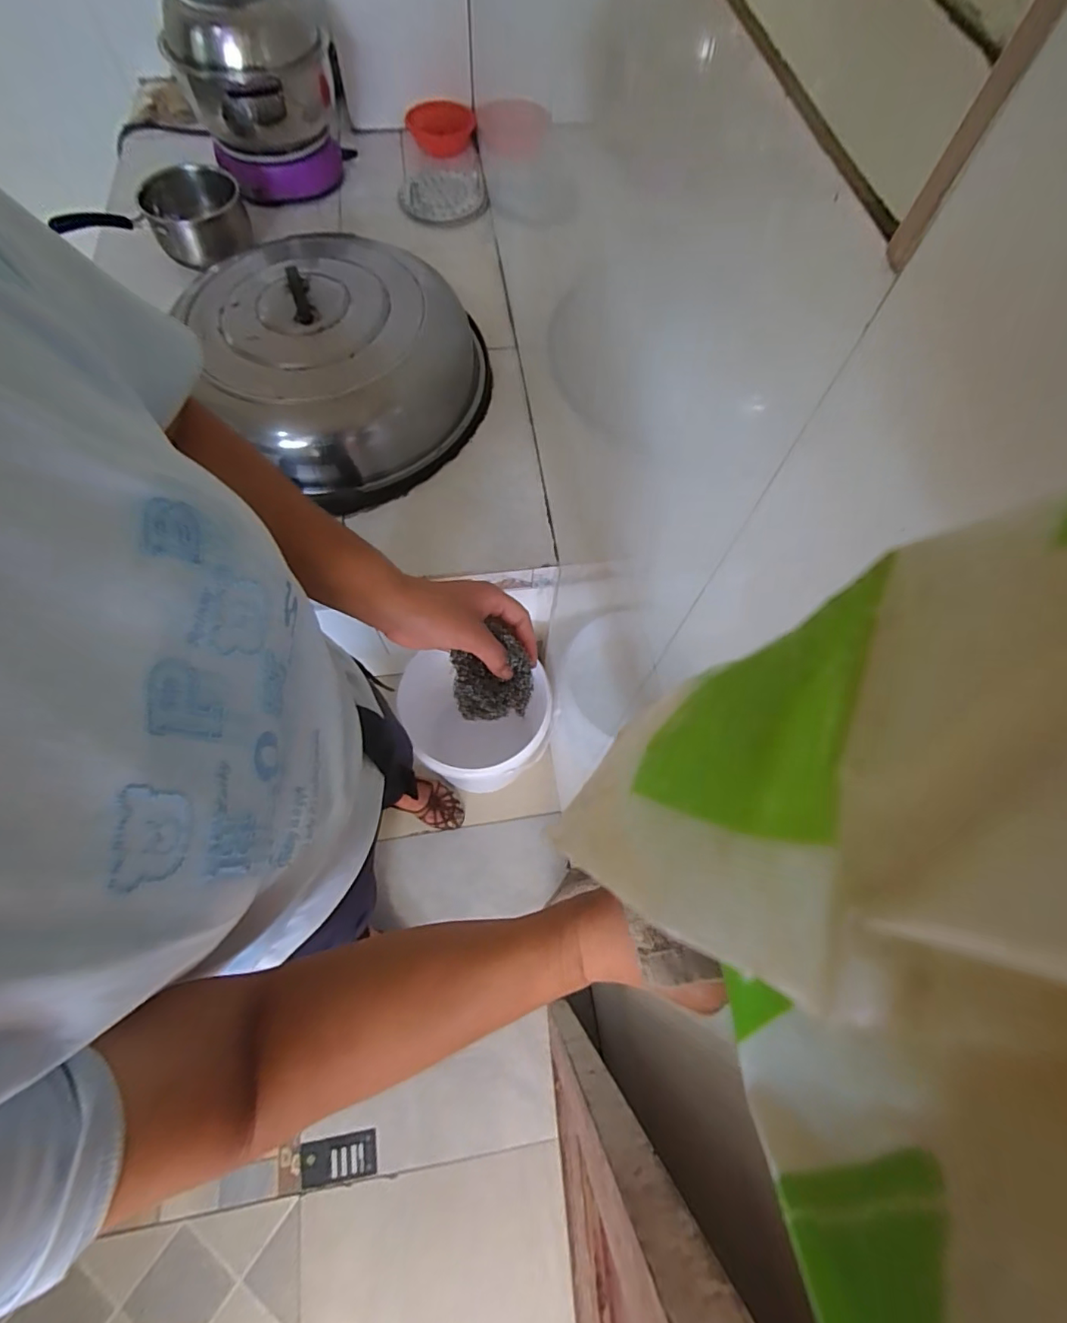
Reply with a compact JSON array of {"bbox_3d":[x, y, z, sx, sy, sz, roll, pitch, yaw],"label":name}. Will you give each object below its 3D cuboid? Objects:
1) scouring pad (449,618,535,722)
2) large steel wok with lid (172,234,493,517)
[{"bbox_3d":[-0.035,0.008,0.456,0.063,0.019,0.078,-4,88,-16],"label":"scouring pad"},{"bbox_3d":[-0.323,-0.519,0.926,0.450,0.180,0.434,19,67,6],"label":"large steel wok with lid"}]

